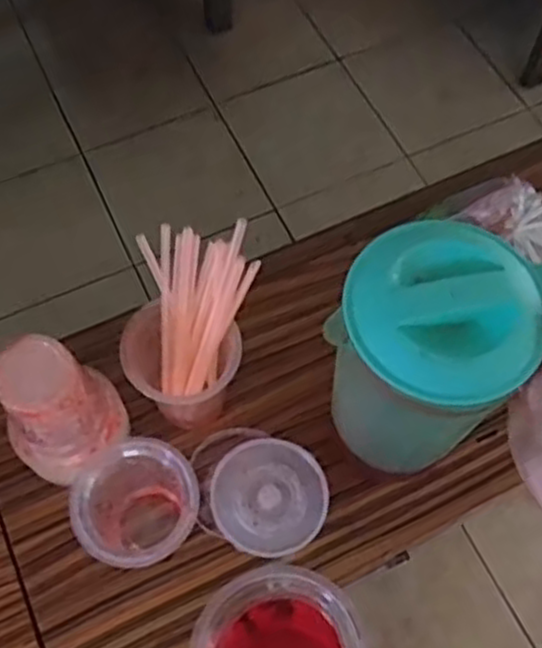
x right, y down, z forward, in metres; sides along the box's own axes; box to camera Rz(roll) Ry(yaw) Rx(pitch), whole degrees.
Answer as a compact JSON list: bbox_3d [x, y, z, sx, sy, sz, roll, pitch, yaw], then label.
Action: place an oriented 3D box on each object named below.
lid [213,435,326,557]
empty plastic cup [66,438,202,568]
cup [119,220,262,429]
[{"bbox_3d":[0.000,0.140,0.612,0.090,0.012,0.091,1,66,-1],"label":"lid"},{"bbox_3d":[-0.096,0.144,0.569,0.086,0.107,0.081,0,64,0],"label":"empty plastic cup"},{"bbox_3d":[-0.066,0.011,0.584,0.089,0.161,0.107,14,64,6],"label":"cup"}]

